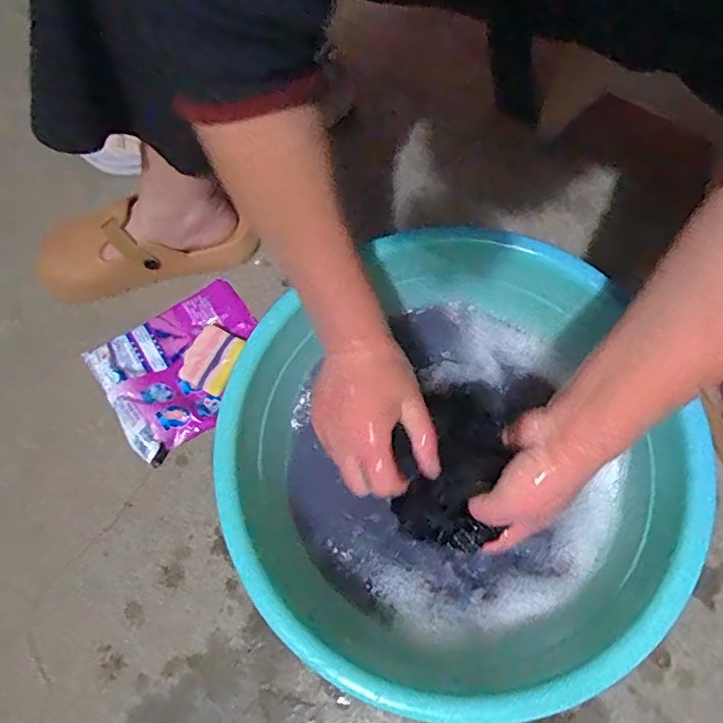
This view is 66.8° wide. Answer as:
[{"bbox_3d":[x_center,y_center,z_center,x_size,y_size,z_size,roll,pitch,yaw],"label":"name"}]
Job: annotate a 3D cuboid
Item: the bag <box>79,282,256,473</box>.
[{"bbox_3d":[-0.196,0.004,0.616,0.183,0.047,0.142,-38,71,-14],"label":"bag"}]

